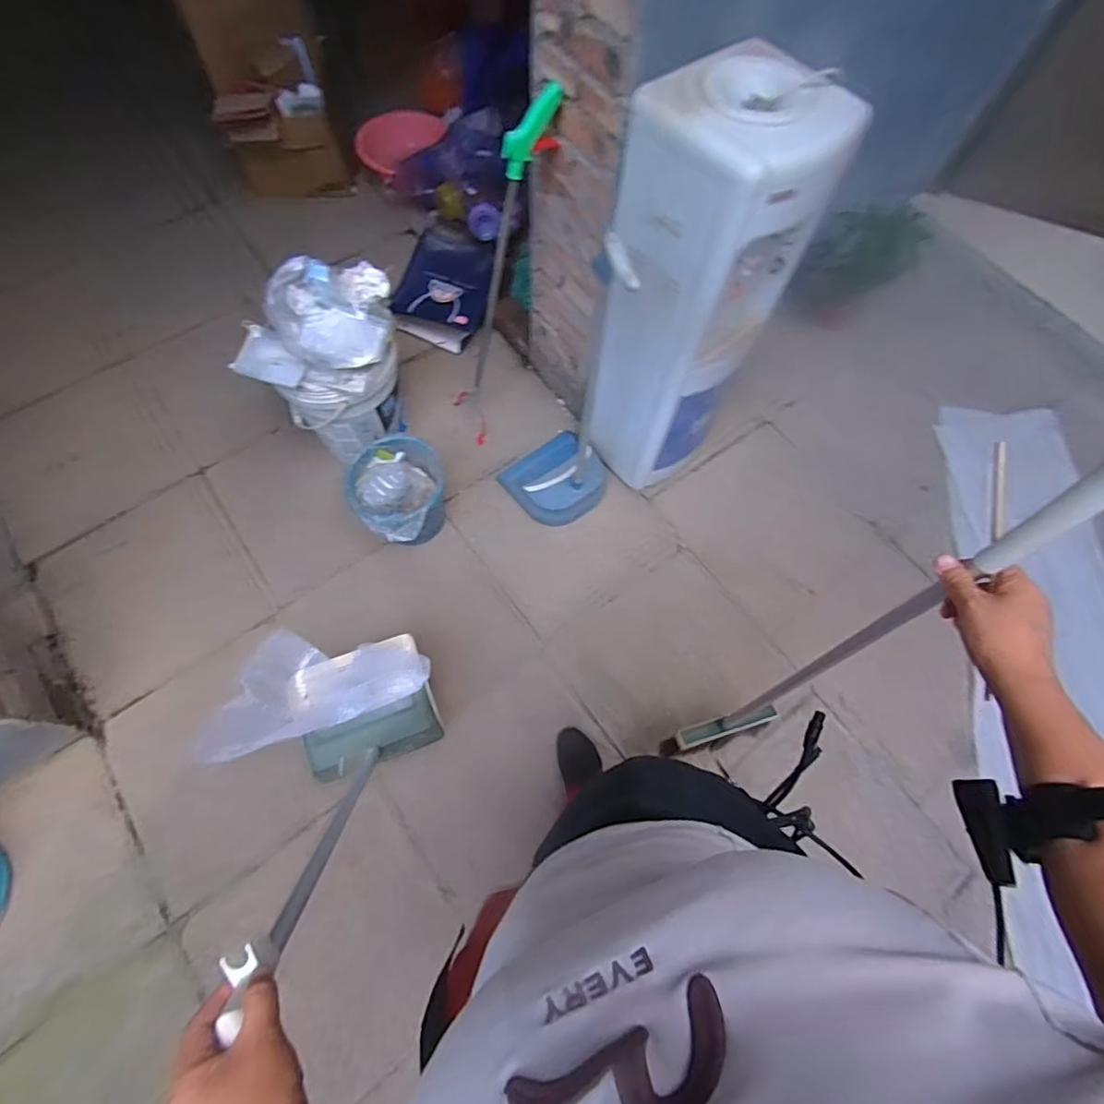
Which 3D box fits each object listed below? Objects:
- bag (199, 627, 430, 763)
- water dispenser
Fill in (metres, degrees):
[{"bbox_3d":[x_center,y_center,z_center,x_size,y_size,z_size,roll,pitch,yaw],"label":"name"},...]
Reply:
[{"bbox_3d":[-0.467,0.249,1.090,0.405,0.105,0.204,-14,71,-13],"label":"bag"},{"bbox_3d":[0.284,-0.525,1.208,0.285,0.822,0.301,-37,77,-19],"label":"water dispenser"}]

